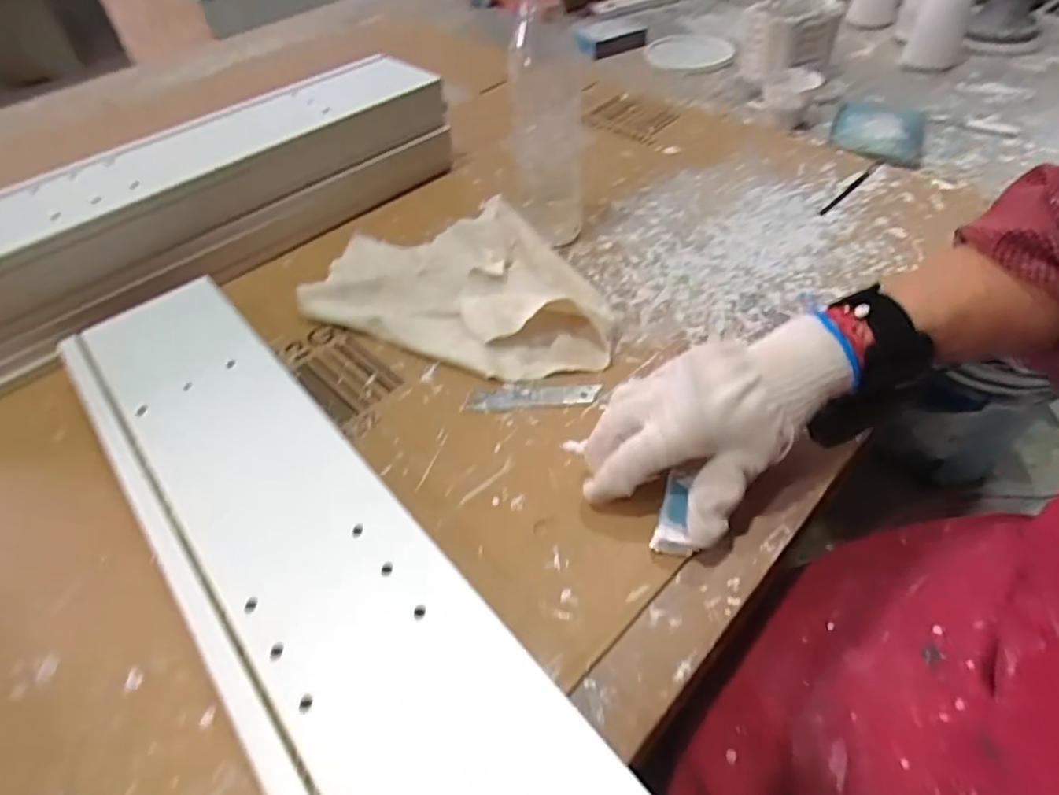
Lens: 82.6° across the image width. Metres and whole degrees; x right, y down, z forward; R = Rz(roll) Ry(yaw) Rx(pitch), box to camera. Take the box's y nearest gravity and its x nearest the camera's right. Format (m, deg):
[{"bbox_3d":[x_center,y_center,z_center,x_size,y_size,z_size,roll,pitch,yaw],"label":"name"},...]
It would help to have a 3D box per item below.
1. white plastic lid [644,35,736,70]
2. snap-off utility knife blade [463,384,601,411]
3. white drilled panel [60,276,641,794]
[{"bbox_3d":[0.244,-0.531,0.923,0.131,0.008,0.127,-2,47,2],"label":"white plastic lid"},{"bbox_3d":[0.003,-0.002,0.450,0.098,0.004,0.019,-5,48,0],"label":"snap-off utility knife blade"},{"bbox_3d":[-0.131,0.086,0.337,0.119,0.012,0.544,-34,54,-23],"label":"white drilled panel"}]

